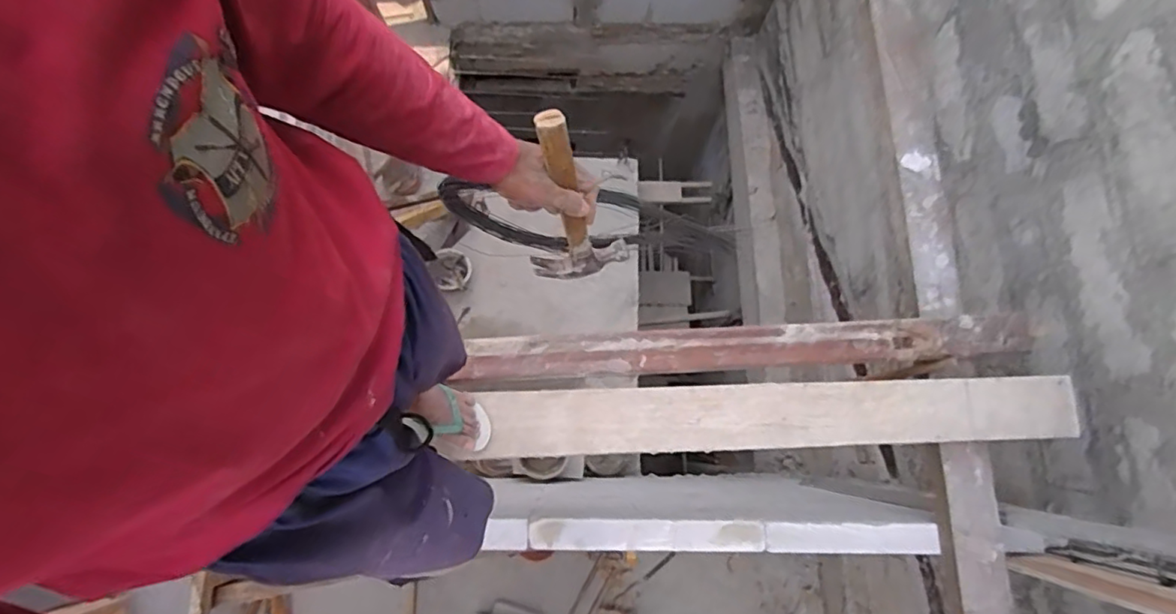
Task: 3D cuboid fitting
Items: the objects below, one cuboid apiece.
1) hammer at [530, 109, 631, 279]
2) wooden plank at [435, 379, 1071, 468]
[{"bbox_3d":[-0.018,-0.108,0.669,0.116,0.280,0.050,-30,68,-8],"label":"hammer"},{"bbox_3d":[0.437,0.260,1.404,1.482,0.045,0.165,-2,66,-3],"label":"wooden plank"}]

